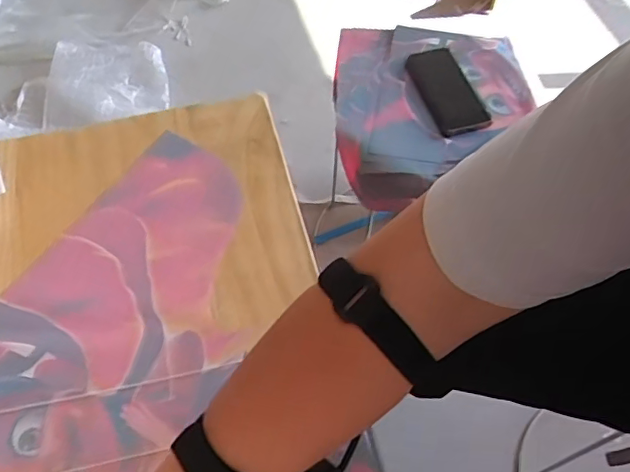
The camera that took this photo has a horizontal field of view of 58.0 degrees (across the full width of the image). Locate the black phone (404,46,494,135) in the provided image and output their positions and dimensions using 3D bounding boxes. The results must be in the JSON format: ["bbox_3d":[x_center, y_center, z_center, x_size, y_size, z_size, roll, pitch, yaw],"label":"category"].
[{"bbox_3d":[0.193,-0.214,0.834,0.096,0.011,0.149,-21,73,-23],"label":"black phone"}]

